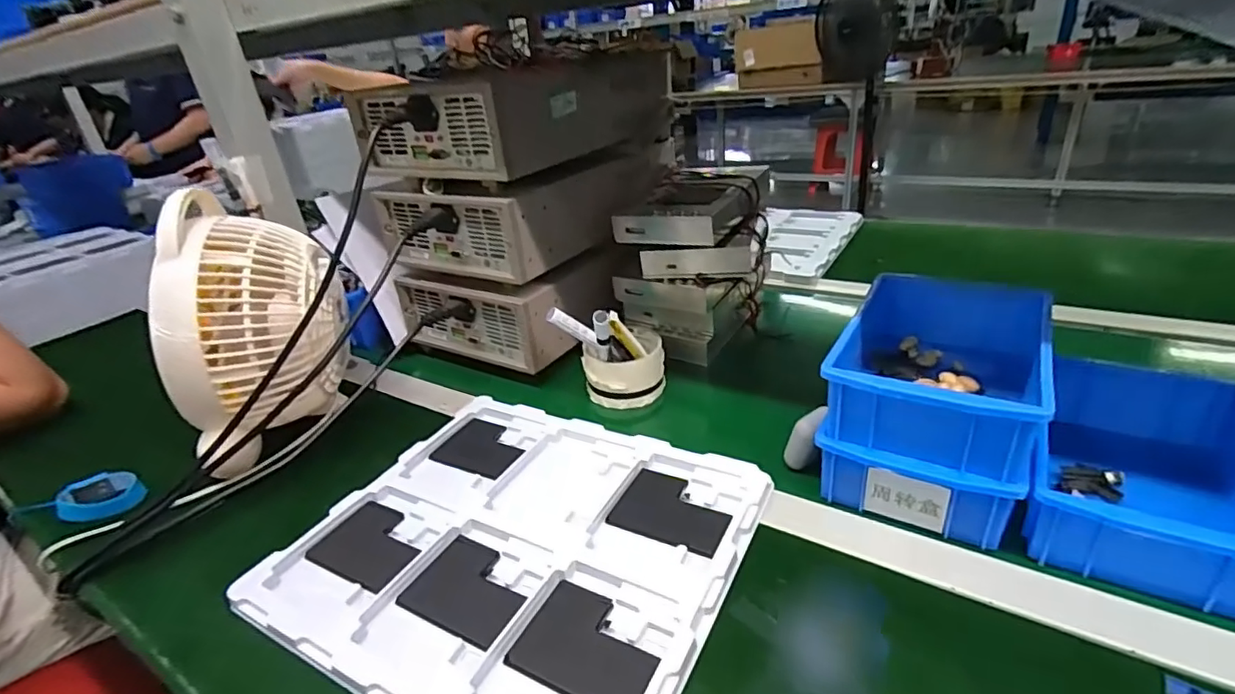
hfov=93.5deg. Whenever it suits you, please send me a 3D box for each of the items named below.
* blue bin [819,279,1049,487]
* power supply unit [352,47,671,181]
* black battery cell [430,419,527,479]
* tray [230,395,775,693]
[{"bbox_3d":[0.247,0.009,0.446,0.126,0.059,0.193,12,33,30],"label":"blue bin"},{"bbox_3d":[-0.096,-0.275,0.666,0.198,0.101,0.328,16,36,36],"label":"power supply unit"},{"bbox_3d":[-0.124,0.094,0.546,0.081,0.008,0.063,10,32,28],"label":"black battery cell"},{"bbox_3d":[-0.076,0.137,0.439,0.308,0.018,0.273,11,33,29],"label":"tray"}]

